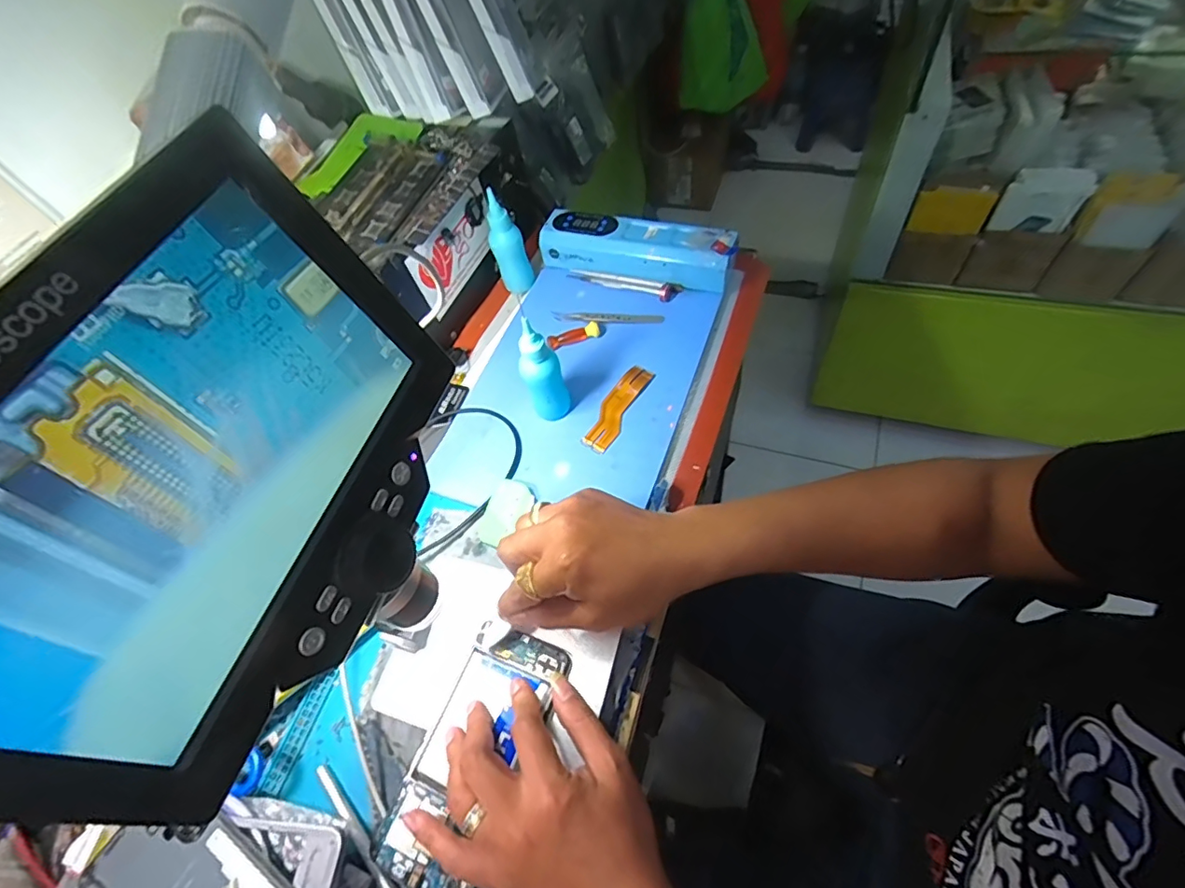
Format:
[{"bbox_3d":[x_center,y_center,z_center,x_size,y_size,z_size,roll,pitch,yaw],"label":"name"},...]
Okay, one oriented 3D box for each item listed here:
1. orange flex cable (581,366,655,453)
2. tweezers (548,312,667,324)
[{"bbox_3d":[0.024,-0.036,0.495,0.028,0.004,0.096,23,65,22],"label":"orange flex cable"},{"bbox_3d":[0.016,-0.133,0.554,0.115,0.012,0.014,4,59,12],"label":"tweezers"}]

